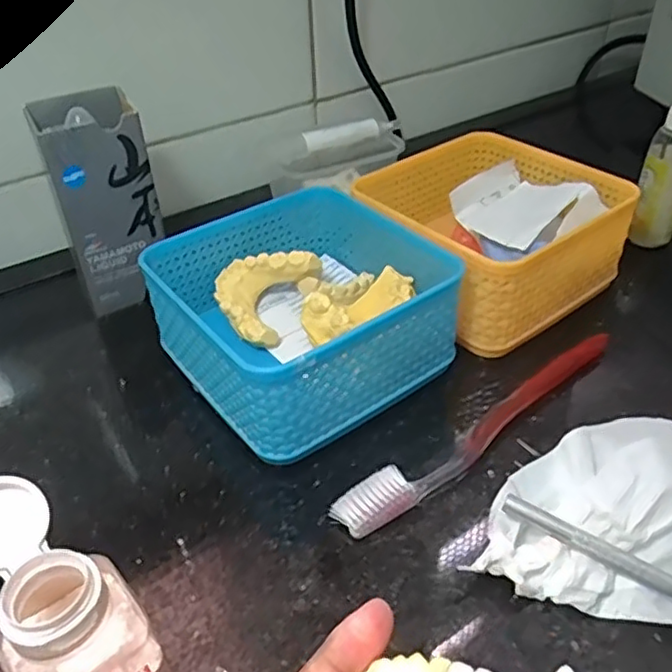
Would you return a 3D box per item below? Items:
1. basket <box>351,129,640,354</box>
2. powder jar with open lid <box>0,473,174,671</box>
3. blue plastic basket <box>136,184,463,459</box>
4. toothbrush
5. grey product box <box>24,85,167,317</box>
[{"bbox_3d":[0.093,-0.066,0.405,0.134,0.060,0.134,-26,44,-26],"label":"basket"},{"bbox_3d":[-0.093,0.094,0.214,0.067,0.075,0.043,27,47,32],"label":"powder jar with open lid"},{"bbox_3d":[-0.018,-0.013,0.351,0.131,0.065,0.130,-27,45,-27],"label":"blue plastic basket"},{"bbox_3d":[0.076,0.045,0.314,0.182,0.020,0.019,-26,45,-26],"label":"toothbrush"},{"bbox_3d":[-0.142,-0.084,0.392,0.059,0.113,0.051,-23,43,-24],"label":"grey product box"}]

